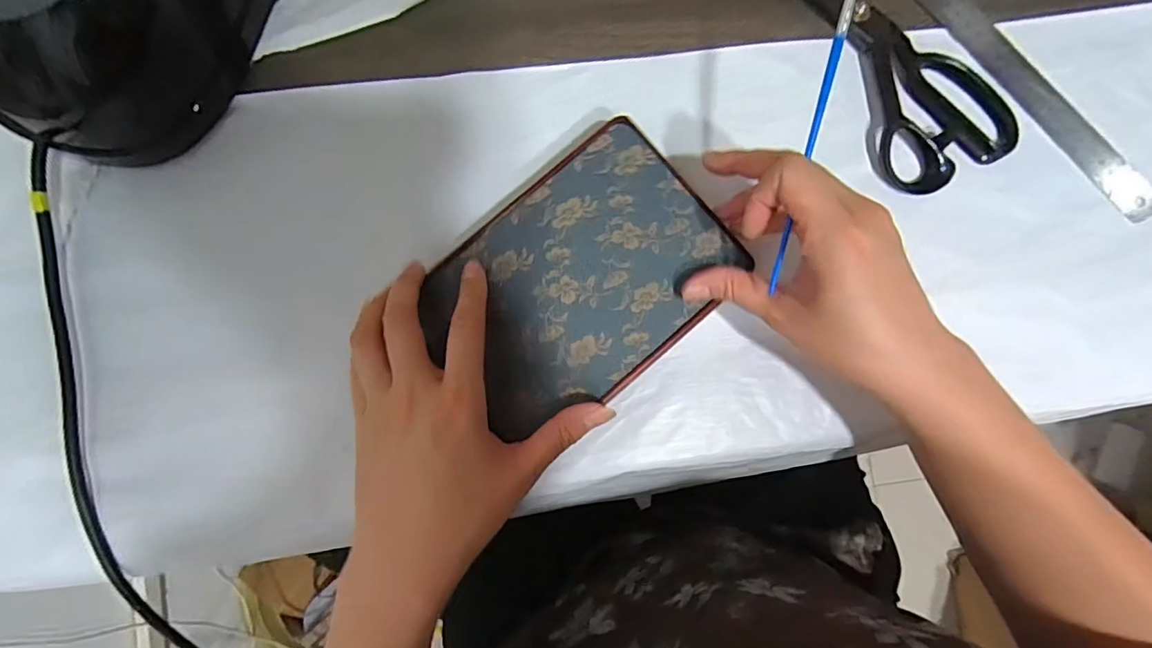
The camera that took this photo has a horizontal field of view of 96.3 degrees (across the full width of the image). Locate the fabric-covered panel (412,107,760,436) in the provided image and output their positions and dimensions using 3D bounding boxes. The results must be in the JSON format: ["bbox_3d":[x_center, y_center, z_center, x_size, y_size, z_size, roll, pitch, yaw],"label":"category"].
[{"bbox_3d":[0.003,-0.026,0.307,0.175,0.009,0.126,-41,88,-3],"label":"fabric-covered panel"}]

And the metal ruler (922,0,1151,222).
[{"bbox_3d":[0.279,-0.195,0.355,0.027,0.007,0.320,-43,89,-3],"label":"metal ruler"}]

